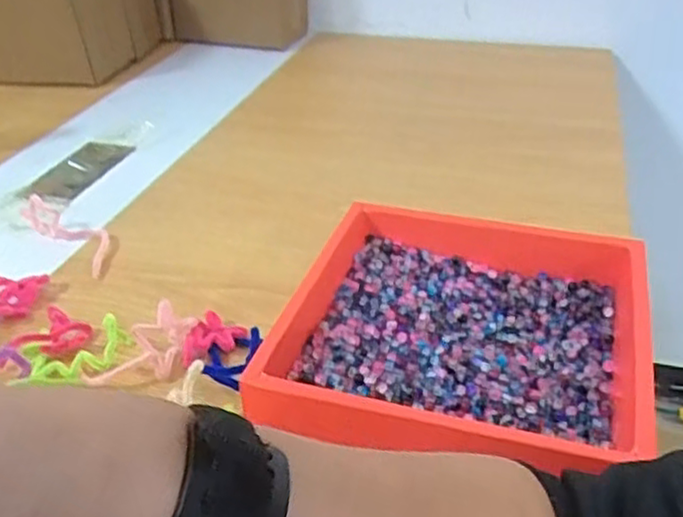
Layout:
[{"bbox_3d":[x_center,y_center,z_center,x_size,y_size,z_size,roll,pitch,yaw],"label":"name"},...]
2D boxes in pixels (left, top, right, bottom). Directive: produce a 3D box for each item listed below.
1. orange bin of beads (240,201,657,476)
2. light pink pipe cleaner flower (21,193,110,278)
[{"bbox_3d":[0.085,0.054,0.489,0.240,0.062,0.248,9,35,16],"label":"orange bin of beads"},{"bbox_3d":[-0.247,-0.029,0.650,0.119,0.032,0.047,27,43,36],"label":"light pink pipe cleaner flower"}]

